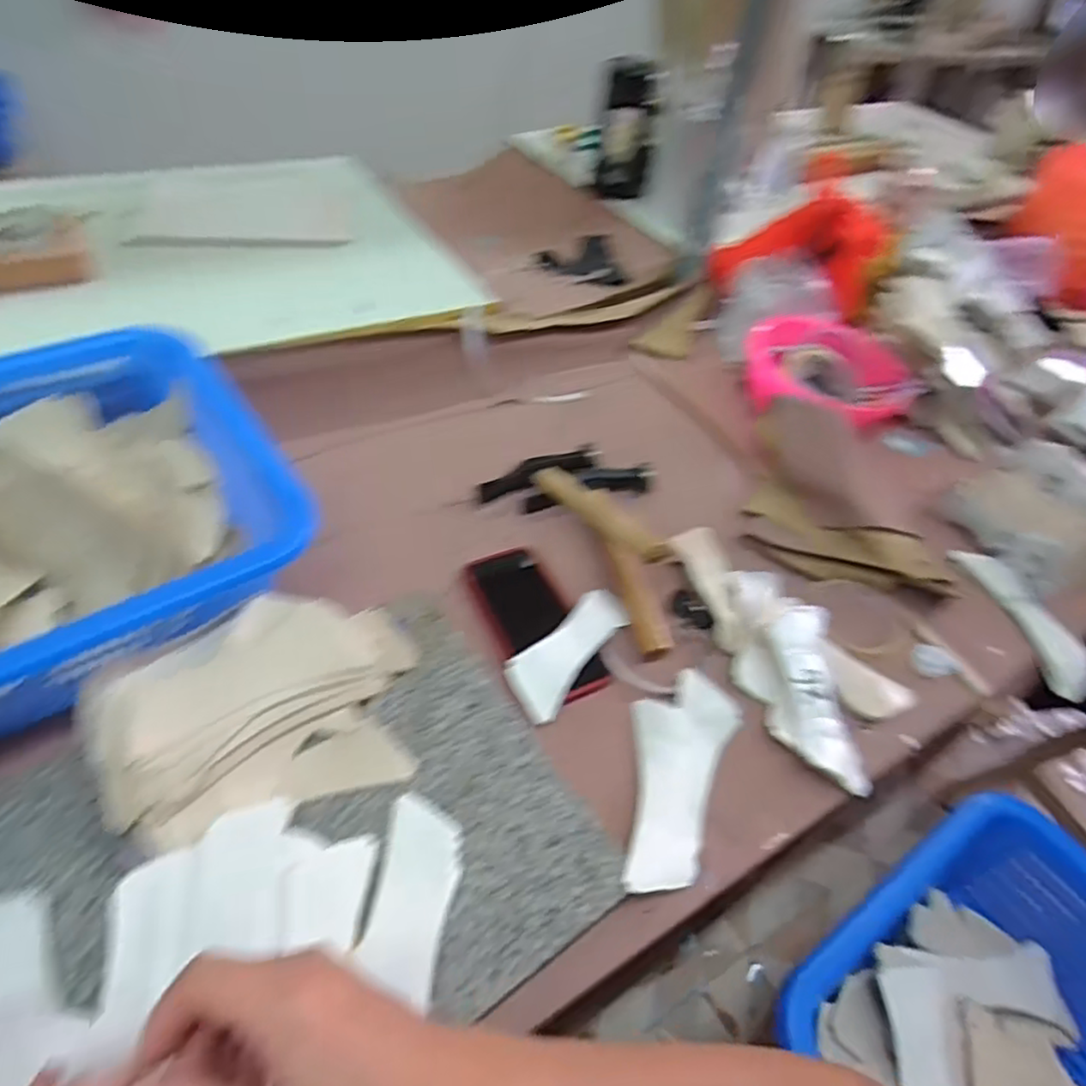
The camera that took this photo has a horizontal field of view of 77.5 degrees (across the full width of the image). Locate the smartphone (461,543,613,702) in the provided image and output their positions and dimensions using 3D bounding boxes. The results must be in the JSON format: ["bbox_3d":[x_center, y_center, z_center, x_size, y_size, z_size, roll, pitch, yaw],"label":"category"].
[{"bbox_3d":[-0.008,0.072,0.611,0.074,0.017,0.167,-19,51,-20],"label":"smartphone"}]

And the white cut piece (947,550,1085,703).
[{"bbox_3d":[0.494,0.075,0.692,0.053,0.024,0.177,-9,48,-11],"label":"white cut piece"}]

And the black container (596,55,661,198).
[{"bbox_3d":[0.131,-0.634,1.060,0.079,0.194,0.078,5,47,2],"label":"black container"}]

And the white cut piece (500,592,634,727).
[{"bbox_3d":[0.026,0.092,0.592,0.058,0.010,0.146,37,51,22],"label":"white cut piece"}]

